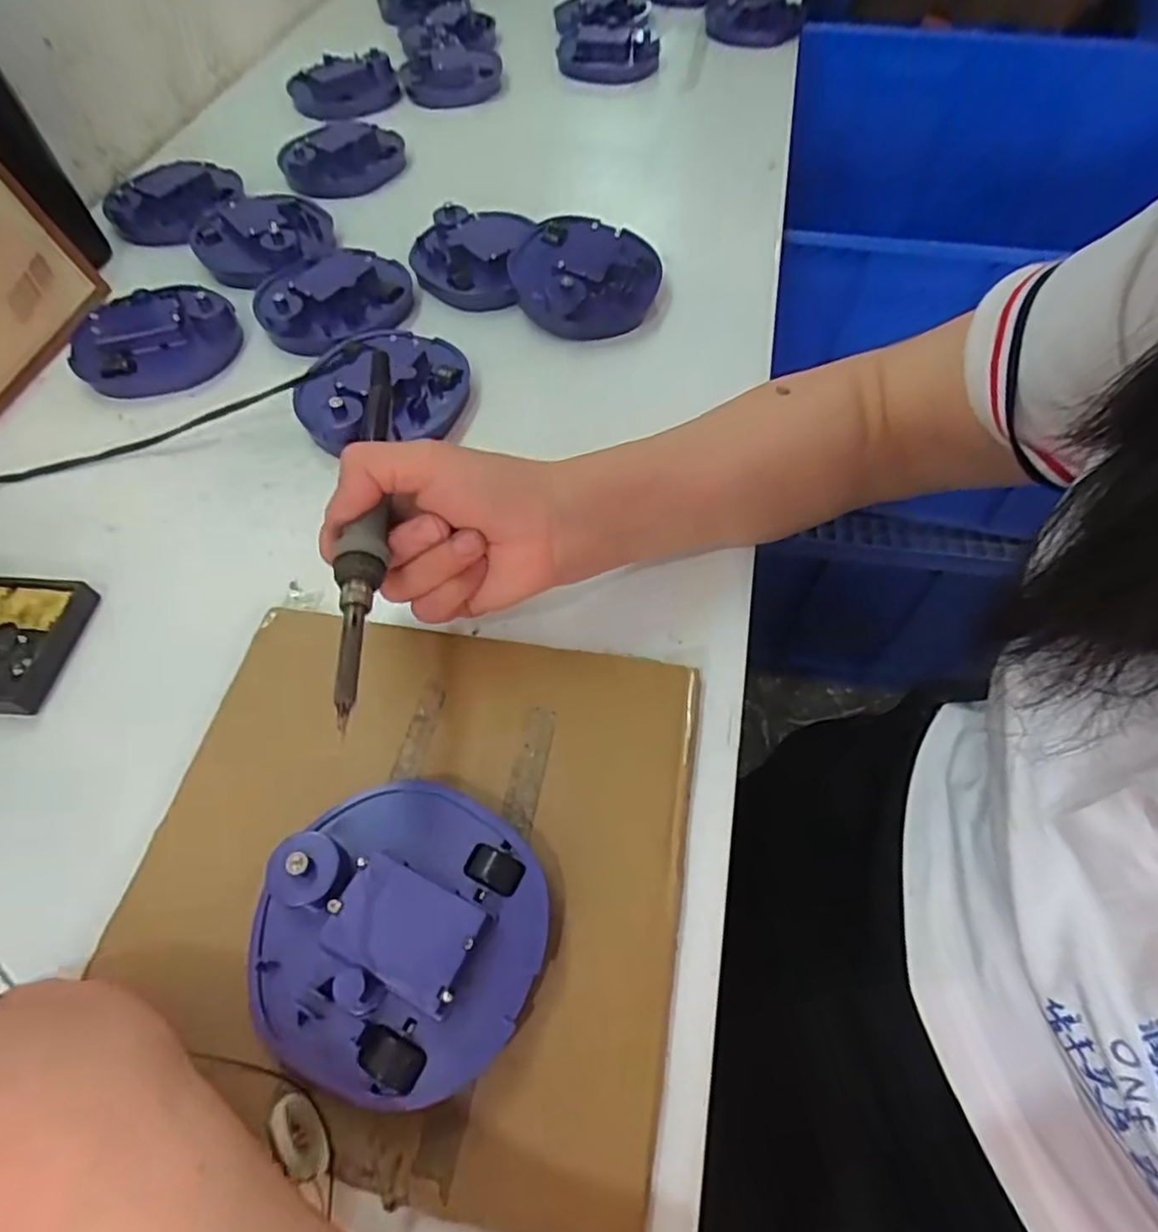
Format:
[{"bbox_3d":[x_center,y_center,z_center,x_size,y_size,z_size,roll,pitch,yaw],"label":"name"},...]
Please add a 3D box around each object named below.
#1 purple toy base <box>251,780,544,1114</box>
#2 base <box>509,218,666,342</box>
[{"bbox_3d":[-0.068,0.119,0.256,0.106,0.026,0.108,-1,58,1],"label":"purple toy base"},{"bbox_3d":[0.005,-0.239,0.483,0.106,0.043,0.110,3,58,3],"label":"base"}]

